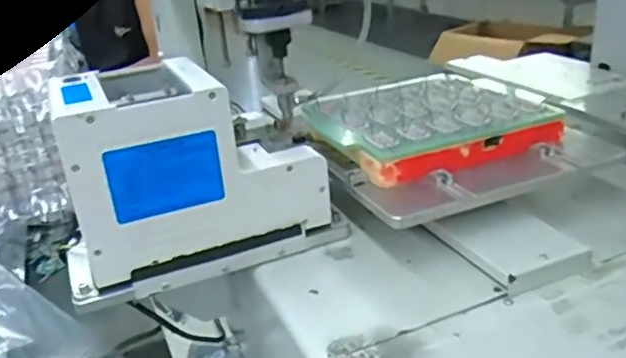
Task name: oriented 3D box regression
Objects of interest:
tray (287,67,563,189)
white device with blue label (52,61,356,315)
[{"bbox_3d":[0.103,-0.058,0.588,0.201,0.035,0.188,-16,27,-22],"label":"tray"},{"bbox_3d":[-0.108,-0.013,0.522,0.224,0.161,0.131,-14,26,-17],"label":"white device with blue label"}]

